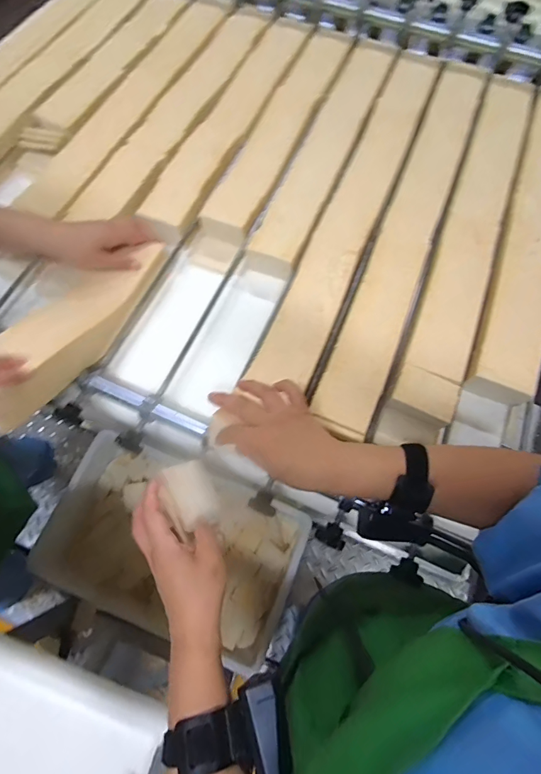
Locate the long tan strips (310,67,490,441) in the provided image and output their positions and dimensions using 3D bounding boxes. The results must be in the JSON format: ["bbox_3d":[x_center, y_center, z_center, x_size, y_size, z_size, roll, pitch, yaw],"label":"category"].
[{"bbox_3d":[0.212,-0.235,0.610,0.077,0.030,0.679,22,76,6],"label":"long tan strips"}]

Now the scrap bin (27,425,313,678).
[{"bbox_3d":[-0.262,0.433,1.139,0.695,0.163,0.430,20,70,6],"label":"scrap bin"}]

